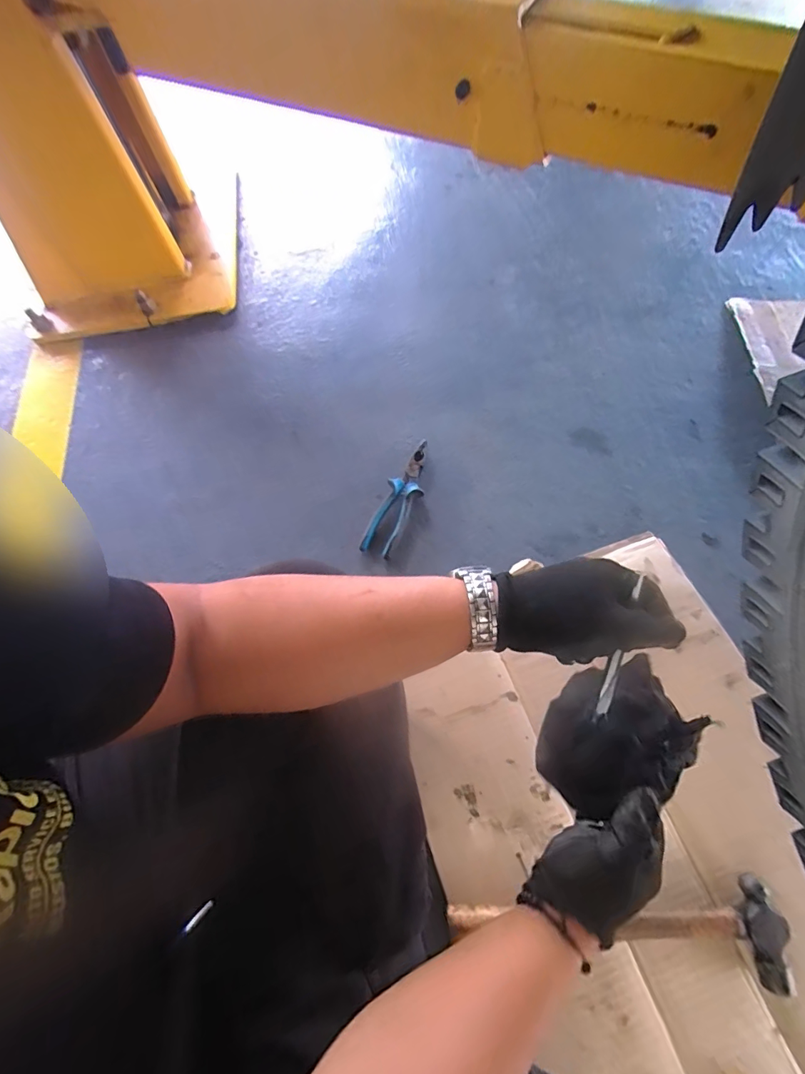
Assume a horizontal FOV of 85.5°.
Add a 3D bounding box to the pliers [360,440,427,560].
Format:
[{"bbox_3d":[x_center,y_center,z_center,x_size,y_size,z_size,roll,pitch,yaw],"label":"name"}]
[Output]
[{"bbox_3d":[-0.003,-0.063,0.663,0.051,0.017,0.201,21,71,11],"label":"pliers"}]

